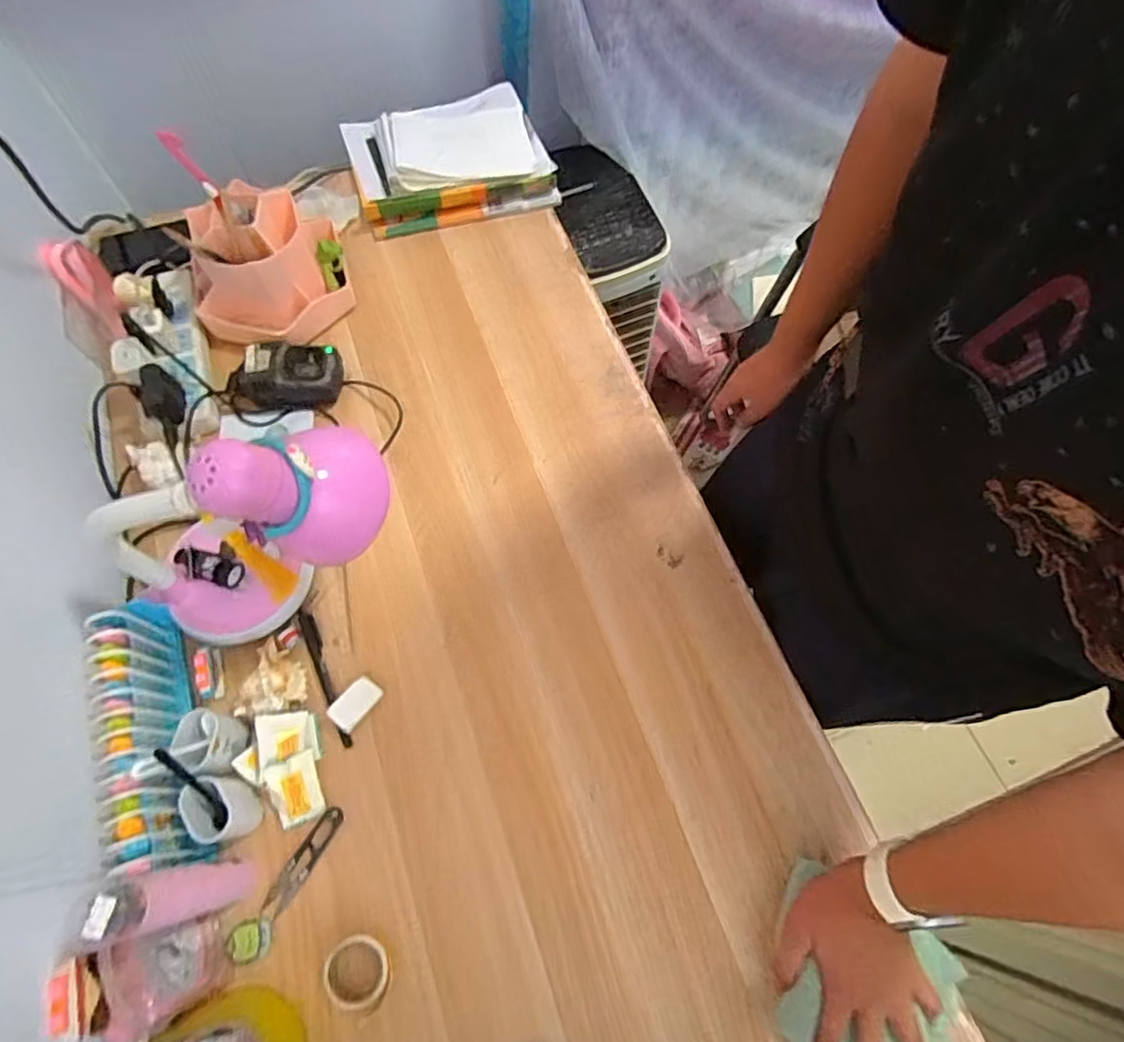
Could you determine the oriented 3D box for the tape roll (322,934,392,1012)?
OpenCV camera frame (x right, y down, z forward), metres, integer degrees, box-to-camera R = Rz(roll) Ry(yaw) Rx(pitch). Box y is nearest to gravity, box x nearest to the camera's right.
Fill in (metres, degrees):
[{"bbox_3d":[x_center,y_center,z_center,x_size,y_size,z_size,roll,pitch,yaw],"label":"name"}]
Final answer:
[{"bbox_3d":[-0.163,0.359,0.495,0.048,0.018,0.048,0,66,-1],"label":"tape roll"}]

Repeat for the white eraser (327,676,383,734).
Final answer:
[{"bbox_3d":[-0.194,0.173,0.585,0.029,0.015,0.048,41,71,15],"label":"white eraser"}]

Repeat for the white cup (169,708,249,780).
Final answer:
[{"bbox_3d":[-0.310,0.195,0.547,0.043,0.056,0.048,21,67,8],"label":"white cup"}]

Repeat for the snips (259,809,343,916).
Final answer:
[{"bbox_3d":[-0.224,0.296,0.541,0.022,0.004,0.093,29,69,11],"label":"snips"}]

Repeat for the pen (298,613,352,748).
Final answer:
[{"bbox_3d":[-0.228,0.149,0.594,0.013,0.010,0.138,-24,68,-11],"label":"pen"}]

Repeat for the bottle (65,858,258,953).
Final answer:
[{"bbox_3d":[-0.277,0.270,0.447,0.038,0.189,0.037,-9,66,-5],"label":"bottle"}]

